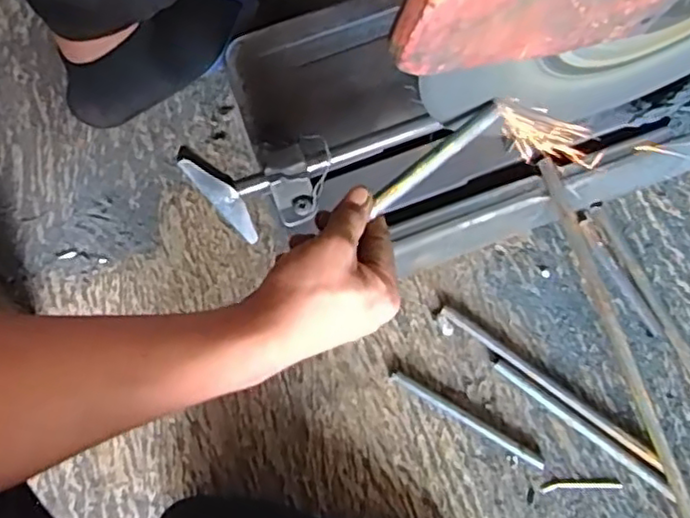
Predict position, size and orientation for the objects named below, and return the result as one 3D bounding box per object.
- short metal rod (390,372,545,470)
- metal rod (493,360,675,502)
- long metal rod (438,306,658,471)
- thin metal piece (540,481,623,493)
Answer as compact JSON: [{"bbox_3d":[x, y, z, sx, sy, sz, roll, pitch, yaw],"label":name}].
[{"bbox_3d":[0.108,0.144,0.592,0.149,0.013,0.011,30,79,8],"label":"short metal rod"},{"bbox_3d":[0.213,0.151,0.592,0.184,0.009,0.010,36,80,10],"label":"metal rod"},{"bbox_3d":[0.185,0.113,0.601,0.228,0.012,0.014,36,80,10],"label":"long metal rod"},{"bbox_3d":[0.208,0.200,0.581,0.071,0.004,0.008,-4,76,1],"label":"thin metal piece"}]

